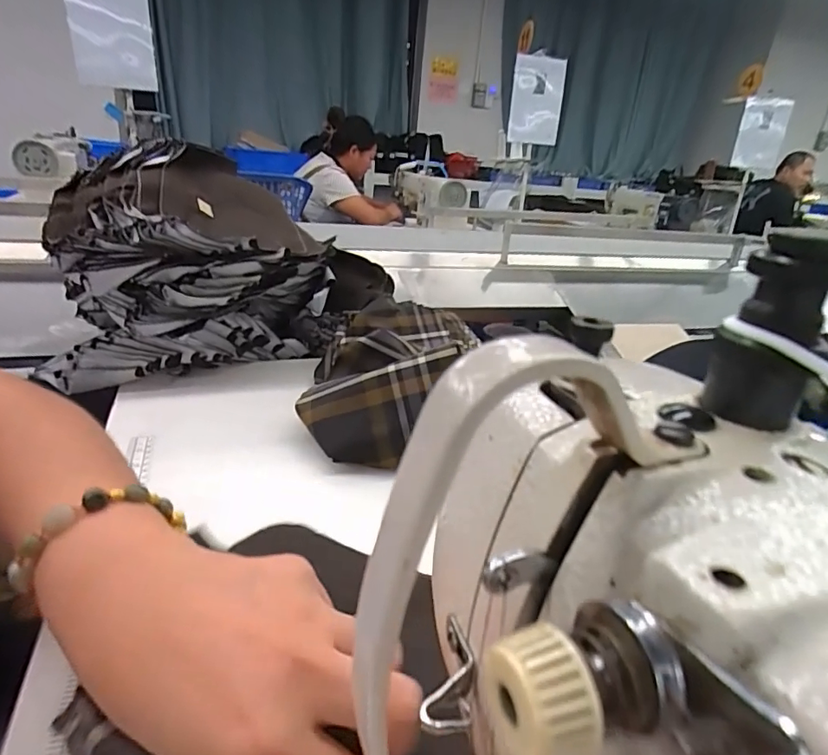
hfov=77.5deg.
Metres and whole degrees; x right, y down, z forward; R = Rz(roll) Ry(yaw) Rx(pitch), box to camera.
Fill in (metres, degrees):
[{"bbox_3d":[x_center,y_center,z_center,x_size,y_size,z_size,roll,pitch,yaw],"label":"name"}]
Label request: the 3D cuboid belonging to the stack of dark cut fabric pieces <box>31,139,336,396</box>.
[{"bbox_3d":[-0.260,-0.141,0.646,0.311,0.231,0.249,-2,25,-14],"label":"stack of dark cut fabric pieces"}]

